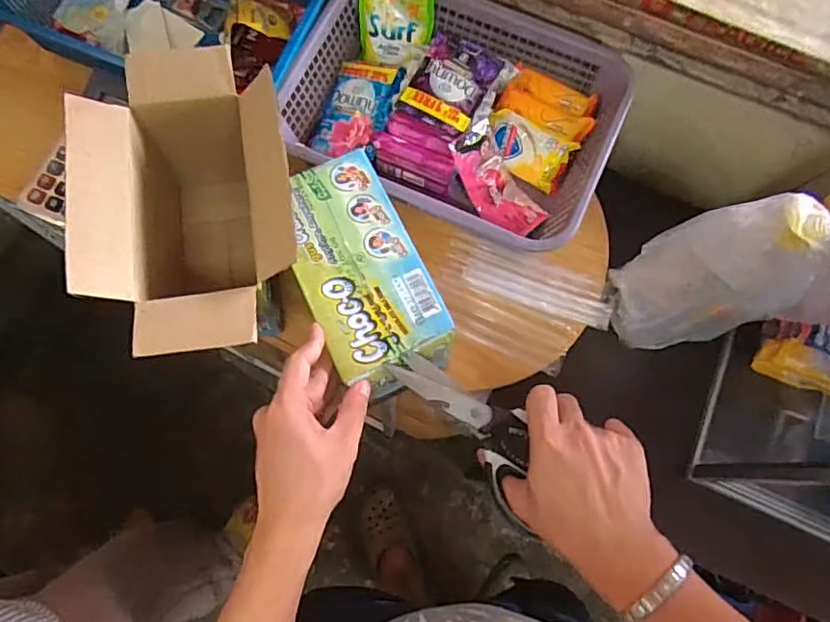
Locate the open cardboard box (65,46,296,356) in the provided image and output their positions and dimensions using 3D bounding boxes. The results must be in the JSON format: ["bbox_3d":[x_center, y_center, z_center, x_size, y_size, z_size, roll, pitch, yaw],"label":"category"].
[{"bbox_3d":[-0.196,-0.079,0.555,0.175,0.179,0.281,-10,70,-4],"label":"open cardboard box"}]

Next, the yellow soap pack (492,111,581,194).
[{"bbox_3d":[0.129,-0.187,0.662,0.101,0.030,0.061,29,111,6],"label":"yellow soap pack"}]

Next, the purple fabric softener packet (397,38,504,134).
[{"bbox_3d":[0.040,-0.257,0.643,0.085,0.018,0.108,25,72,8],"label":"purple fabric softener packet"}]

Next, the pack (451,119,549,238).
[{"bbox_3d":[0.092,-0.145,0.647,0.070,0.038,0.131,-44,109,-14],"label":"pack"}]

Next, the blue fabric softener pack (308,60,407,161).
[{"bbox_3d":[-0.068,-0.235,0.662,0.082,0.030,0.120,20,71,7],"label":"blue fabric softener pack"}]

